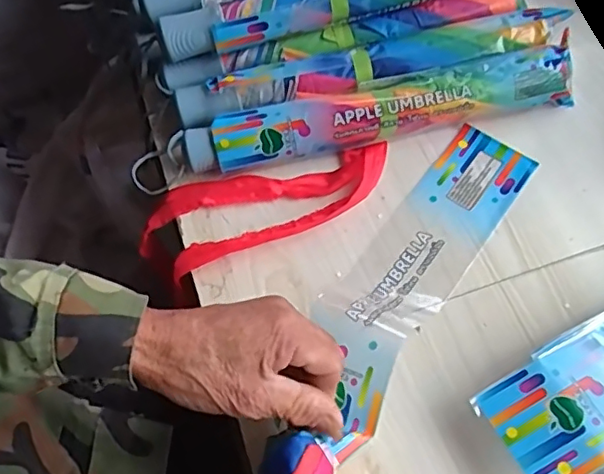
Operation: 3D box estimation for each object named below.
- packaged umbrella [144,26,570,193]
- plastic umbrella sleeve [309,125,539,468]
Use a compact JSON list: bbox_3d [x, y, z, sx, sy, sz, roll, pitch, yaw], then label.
[{"bbox_3d":[0.059,-0.107,0.516,0.371,0.046,0.050,-12,64,-3],"label":"packaged umbrella"},{"bbox_3d":[0.087,0.024,0.461,0.085,0.034,0.299,29,60,16],"label":"plastic umbrella sleeve"}]

